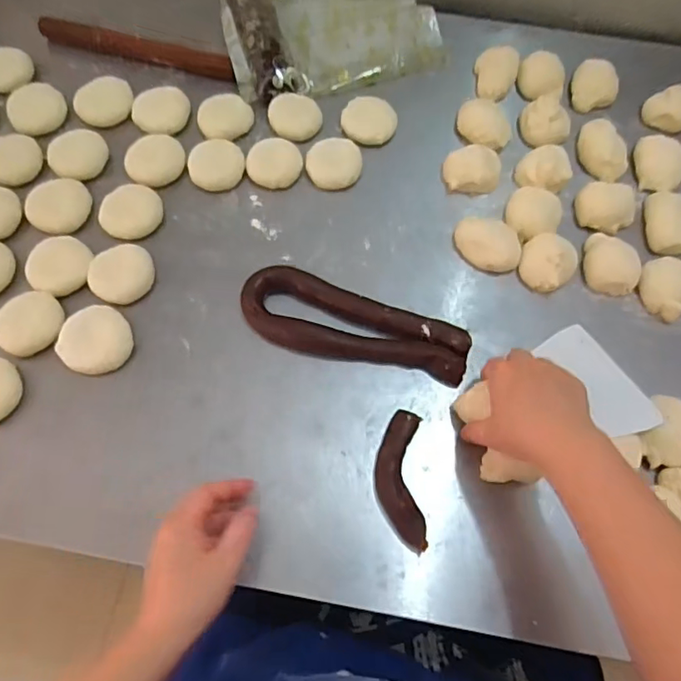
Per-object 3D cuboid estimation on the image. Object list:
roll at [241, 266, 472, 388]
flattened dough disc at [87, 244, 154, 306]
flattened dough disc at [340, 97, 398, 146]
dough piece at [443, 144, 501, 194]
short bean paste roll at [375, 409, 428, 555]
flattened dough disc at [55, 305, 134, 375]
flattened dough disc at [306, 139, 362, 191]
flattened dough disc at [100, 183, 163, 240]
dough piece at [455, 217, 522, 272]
[{"bbox_3d":[0.012,-0.011,0.591,0.241,0.023,0.076,21,68,7],"label":"roll"},{"bbox_3d":[-0.236,-0.073,0.607,0.061,0.014,0.069,33,70,11],"label":"flattened dough disc"},{"bbox_3d":[0.037,-0.280,0.707,0.067,0.009,0.075,2,67,-1],"label":"flattened dough disc"},{"bbox_3d":[0.158,-0.202,0.668,0.066,0.030,0.059,6,67,0],"label":"dough piece"},{"bbox_3d":[0.057,0.132,0.531,0.044,0.022,0.126,0,67,-2],"label":"short bean paste roll"},{"bbox_3d":[-0.253,0.000,0.579,0.072,0.012,0.071,1,67,-2],"label":"flattened dough disc"},{"bbox_3d":[-0.007,-0.212,0.671,0.065,0.016,0.061,3,67,-1],"label":"flattened dough disc"},{"bbox_3d":[-0.240,-0.148,0.643,0.068,0.012,0.067,1,67,-2],"label":"flattened dough disc"},{"bbox_3d":[0.167,-0.110,0.631,0.077,0.027,0.057,41,72,14],"label":"dough piece"}]

